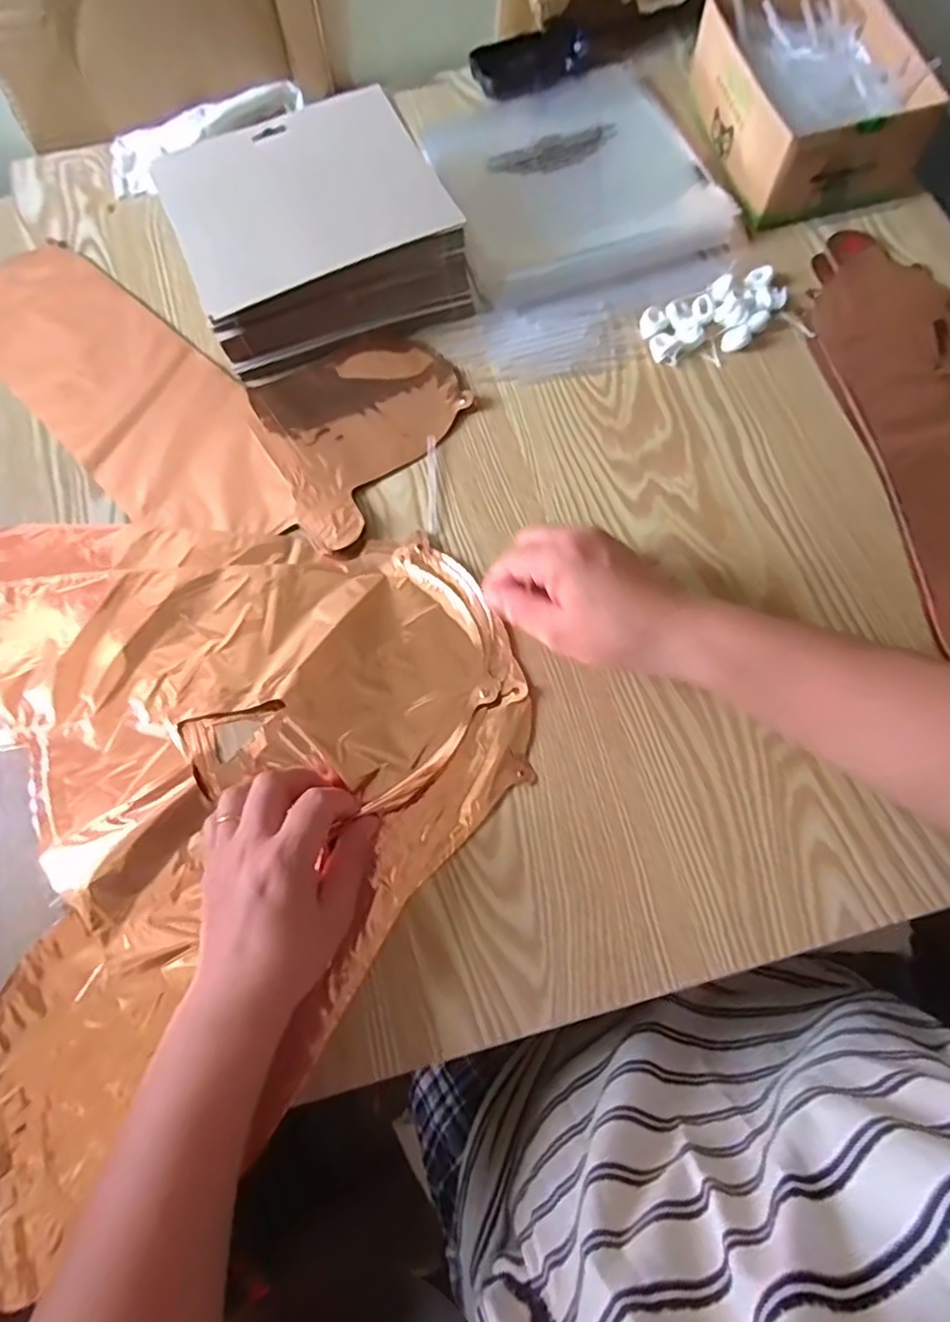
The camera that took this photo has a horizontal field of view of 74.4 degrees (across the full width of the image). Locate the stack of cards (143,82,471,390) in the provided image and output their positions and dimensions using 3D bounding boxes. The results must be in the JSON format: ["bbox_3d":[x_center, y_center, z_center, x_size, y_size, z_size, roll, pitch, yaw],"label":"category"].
[{"bbox_3d":[-0.125,-0.334,0.491,0.199,0.070,0.179,-22,71,-5],"label":"stack of cards"}]

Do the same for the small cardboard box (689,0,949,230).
[{"bbox_3d":[0.274,-0.466,0.514,0.138,0.067,0.191,-12,71,-2],"label":"small cardboard box"}]

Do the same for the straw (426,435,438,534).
[{"bbox_3d":[-0.031,-0.128,0.452,0.008,0.005,0.078,-3,71,2],"label":"straw"}]

